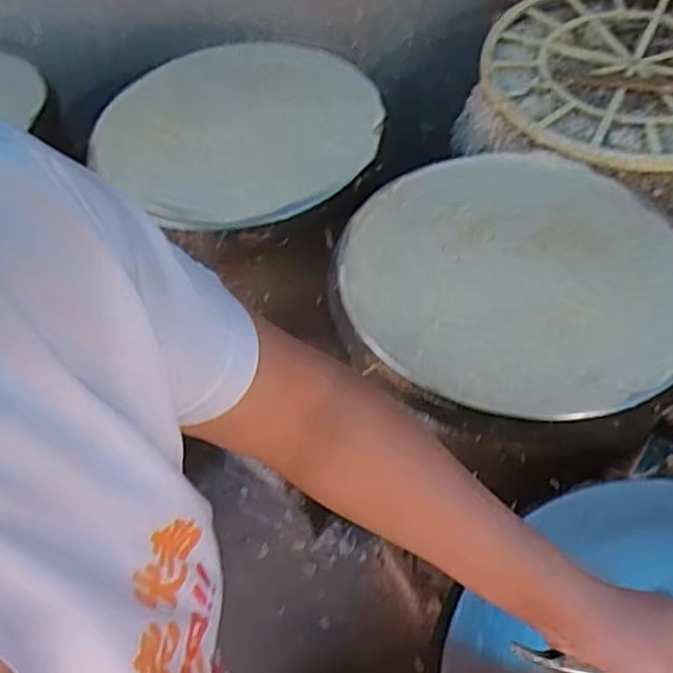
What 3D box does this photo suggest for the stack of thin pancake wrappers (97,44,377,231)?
[{"bbox_3d":[-0.112,-0.300,0.931,0.365,0.033,0.405,33,60,24],"label":"stack of thin pancake wrappers"}]

